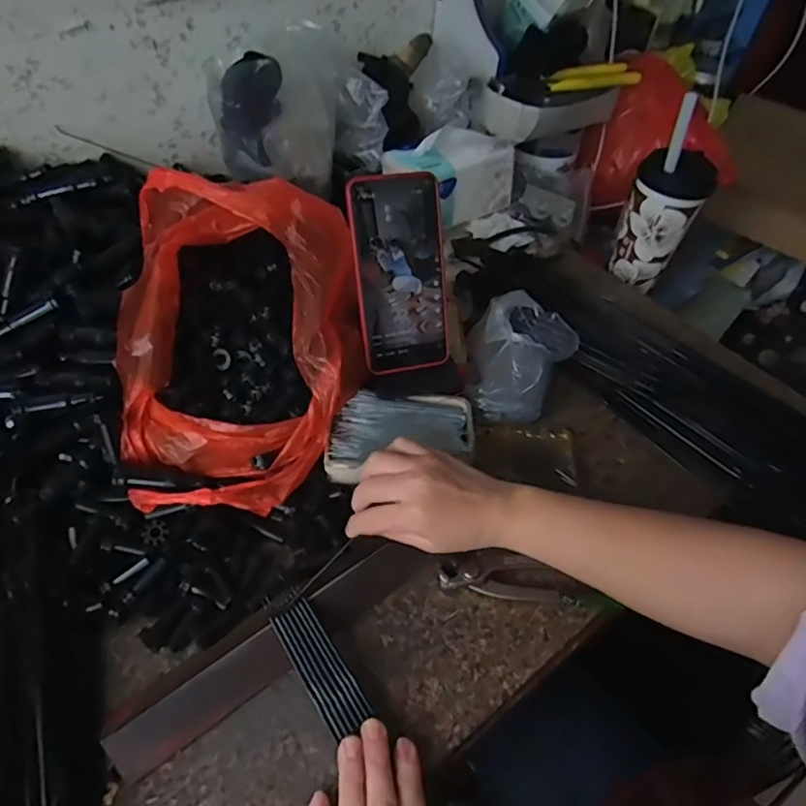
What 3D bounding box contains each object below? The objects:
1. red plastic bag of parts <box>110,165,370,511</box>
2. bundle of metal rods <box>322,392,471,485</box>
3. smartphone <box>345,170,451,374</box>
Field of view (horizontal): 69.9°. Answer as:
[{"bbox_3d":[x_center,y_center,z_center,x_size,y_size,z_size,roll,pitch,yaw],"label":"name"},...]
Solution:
[{"bbox_3d":[-0.130,-0.061,0.475,0.192,0.139,0.259,-1,50,-6],"label":"red plastic bag of parts"},{"bbox_3d":[-0.001,0.026,0.504,0.129,0.018,0.079,-3,51,-8],"label":"bundle of metal rods"},{"bbox_3d":[-0.001,-0.107,0.489,0.077,0.161,0.011,-12,22,-15],"label":"smartphone"}]

